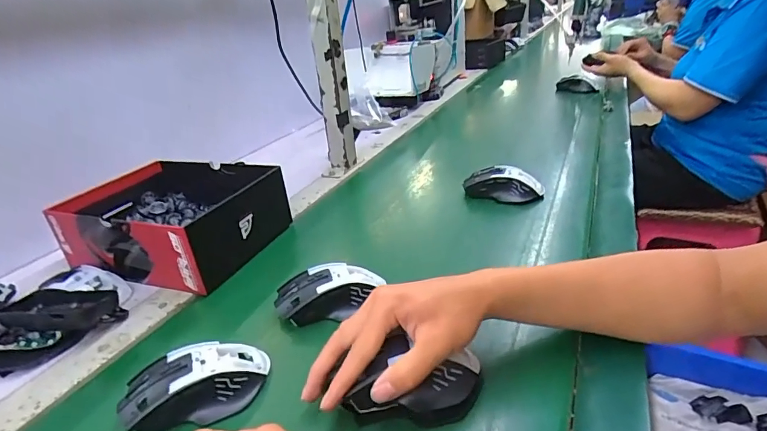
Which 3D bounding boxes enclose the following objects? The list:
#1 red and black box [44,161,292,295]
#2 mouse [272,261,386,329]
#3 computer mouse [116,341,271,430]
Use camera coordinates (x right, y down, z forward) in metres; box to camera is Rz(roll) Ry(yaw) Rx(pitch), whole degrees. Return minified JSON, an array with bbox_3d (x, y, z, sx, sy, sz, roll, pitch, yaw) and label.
[{"bbox_3d":[-0.287,0.001,0.608,0.246,0.087,0.193,6,28,22],"label":"red and black box"},{"bbox_3d":[-0.056,0.080,0.461,0.111,0.039,0.069,-7,26,-4],"label":"mouse"},{"bbox_3d":[-0.155,0.138,0.365,0.116,0.037,0.066,-15,28,-19],"label":"computer mouse"}]

